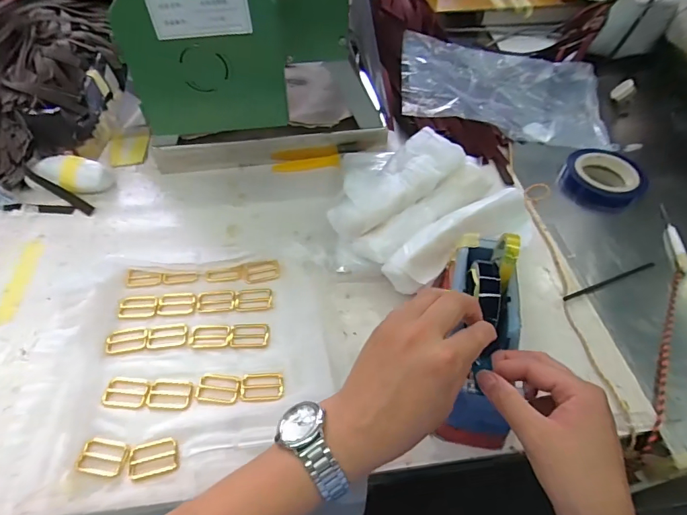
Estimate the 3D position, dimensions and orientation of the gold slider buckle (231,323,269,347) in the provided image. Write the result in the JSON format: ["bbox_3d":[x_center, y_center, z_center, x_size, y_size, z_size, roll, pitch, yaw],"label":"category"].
[{"bbox_3d":[-0.109,0.090,0.499,0.047,0.004,0.031,-1,52,-2],"label":"gold slider buckle"}]

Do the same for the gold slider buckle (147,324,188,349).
[{"bbox_3d":[-0.205,0.091,0.501,0.045,0.004,0.030,-7,52,-6],"label":"gold slider buckle"}]

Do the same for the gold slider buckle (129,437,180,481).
[{"bbox_3d":[-0.183,0.194,0.415,0.046,0.004,0.032,-11,53,-10],"label":"gold slider buckle"}]

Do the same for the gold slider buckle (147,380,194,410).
[{"bbox_3d":[-0.184,0.145,0.454,0.047,0.004,0.032,4,52,2],"label":"gold slider buckle"}]

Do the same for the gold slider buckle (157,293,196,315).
[{"bbox_3d":[-0.206,0.057,0.531,0.046,0.006,0.033,-5,52,-5],"label":"gold slider buckle"}]

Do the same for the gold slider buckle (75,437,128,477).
[{"bbox_3d":[-0.231,0.191,0.413,0.041,0.006,0.031,7,52,4],"label":"gold slider buckle"}]

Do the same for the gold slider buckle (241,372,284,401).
[{"bbox_3d":[-0.087,0.138,0.459,0.047,0.004,0.032,-2,46,3],"label":"gold slider buckle"}]

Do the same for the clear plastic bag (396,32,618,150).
[{"bbox_3d":[0.283,-0.312,0.780,0.359,0.061,0.257,9,52,6],"label":"clear plastic bag"}]

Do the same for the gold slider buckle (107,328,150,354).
[{"bbox_3d":[-0.248,0.094,0.492,0.044,0.004,0.030,-8,53,-8],"label":"gold slider buckle"}]

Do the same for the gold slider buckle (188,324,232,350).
[{"bbox_3d":[-0.154,0.091,0.495,0.046,0.004,0.031,0,52,-1],"label":"gold slider buckle"}]

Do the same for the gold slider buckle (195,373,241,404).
[{"bbox_3d":[-0.134,0.139,0.460,0.046,0.008,0.031,8,52,5],"label":"gold slider buckle"}]

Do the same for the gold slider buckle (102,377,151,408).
[{"bbox_3d":[-0.231,0.142,0.455,0.048,0.004,0.032,5,52,3],"label":"gold slider buckle"}]

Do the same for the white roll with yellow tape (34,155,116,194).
[{"bbox_3d":[-0.410,-0.129,0.649,0.108,0.035,0.055,12,55,-12],"label":"white roll with yellow tape"}]

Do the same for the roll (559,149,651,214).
[{"bbox_3d":[0.399,-0.122,0.666,0.091,0.047,0.114,-21,55,-16],"label":"roll"}]

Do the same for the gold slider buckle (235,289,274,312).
[{"bbox_3d":[-0.111,0.053,0.533,0.050,0.004,0.033,-3,51,3],"label":"gold slider buckle"}]

